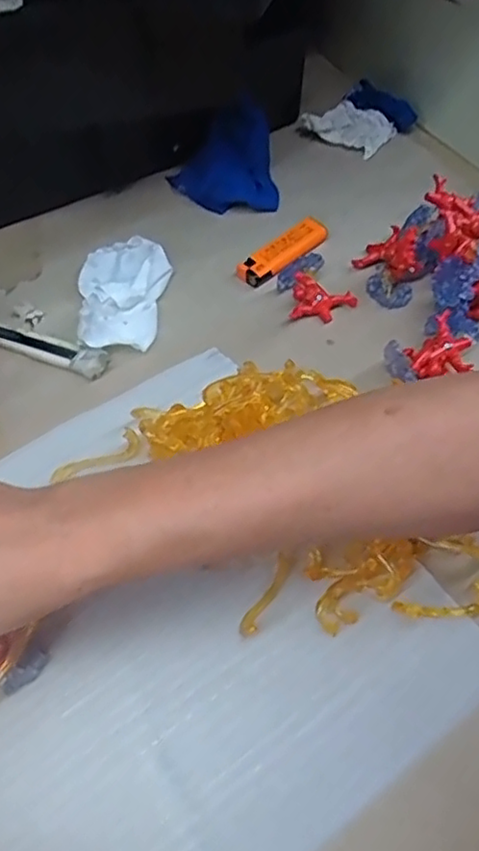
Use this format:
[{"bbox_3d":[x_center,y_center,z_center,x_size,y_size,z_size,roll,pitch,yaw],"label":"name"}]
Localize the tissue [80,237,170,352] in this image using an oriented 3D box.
[{"bbox_3d":[-0.088,-0.101,0.488,0.066,0.021,0.106,-3,56,1],"label":"tissue"}]

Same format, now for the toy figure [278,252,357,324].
[{"bbox_3d":[0.057,-0.101,0.482,0.048,0.025,0.049,-19,58,-10],"label":"toy figure"}]

